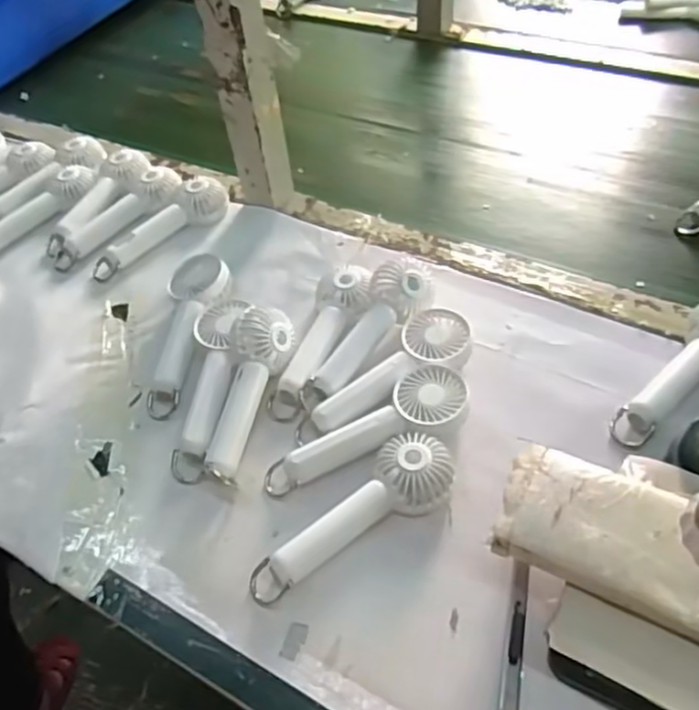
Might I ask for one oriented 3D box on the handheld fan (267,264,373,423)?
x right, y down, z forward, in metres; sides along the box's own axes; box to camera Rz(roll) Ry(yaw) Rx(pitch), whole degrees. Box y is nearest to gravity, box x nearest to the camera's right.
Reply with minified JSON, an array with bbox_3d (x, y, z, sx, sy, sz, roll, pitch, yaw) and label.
[{"bbox_3d":[-0.021,-0.015,0.582,0.049,0.035,0.153,11,50,16],"label":"handheld fan"}]

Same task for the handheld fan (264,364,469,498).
[{"bbox_3d":[0.017,0.062,0.508,0.157,0.031,0.055,-28,51,-18],"label":"handheld fan"}]

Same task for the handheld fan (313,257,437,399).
[{"bbox_3d":[0.020,-0.024,0.582,0.053,0.032,0.152,26,68,25],"label":"handheld fan"}]

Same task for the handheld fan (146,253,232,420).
[{"bbox_3d":[-0.143,-0.023,0.601,0.059,0.035,0.164,0,48,6],"label":"handheld fan"}]

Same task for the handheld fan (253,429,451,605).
[{"bbox_3d":[0.001,0.109,0.476,0.160,0.034,0.052,-28,51,-18],"label":"handheld fan"}]

